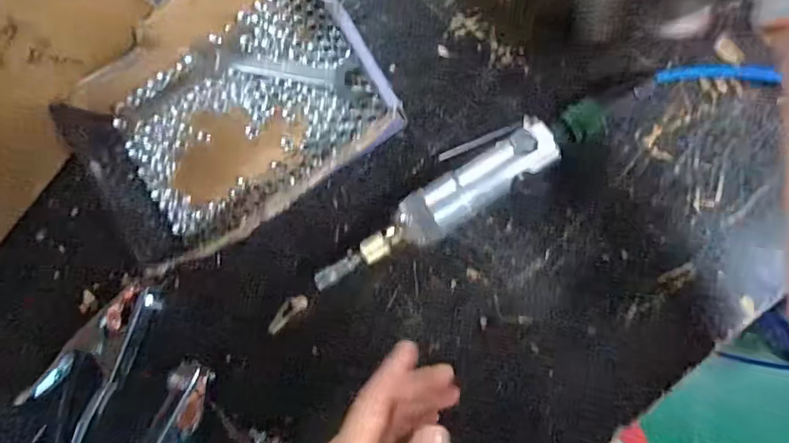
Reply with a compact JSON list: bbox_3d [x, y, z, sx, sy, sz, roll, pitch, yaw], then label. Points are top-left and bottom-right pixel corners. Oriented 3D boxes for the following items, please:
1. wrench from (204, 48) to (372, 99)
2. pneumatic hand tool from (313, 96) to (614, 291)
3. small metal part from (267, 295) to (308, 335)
[{"bbox_3d":[-0.096,-0.134,0.437,0.150,0.004,0.025,14,94,8],"label":"wrench"},{"bbox_3d":[0.046,-0.025,0.406,0.256,0.037,0.052,-34,87,8],"label":"pneumatic hand tool"},{"bbox_3d":[-0.099,0.083,0.450,0.046,0.004,0.016,-41,86,7],"label":"small metal part"}]

